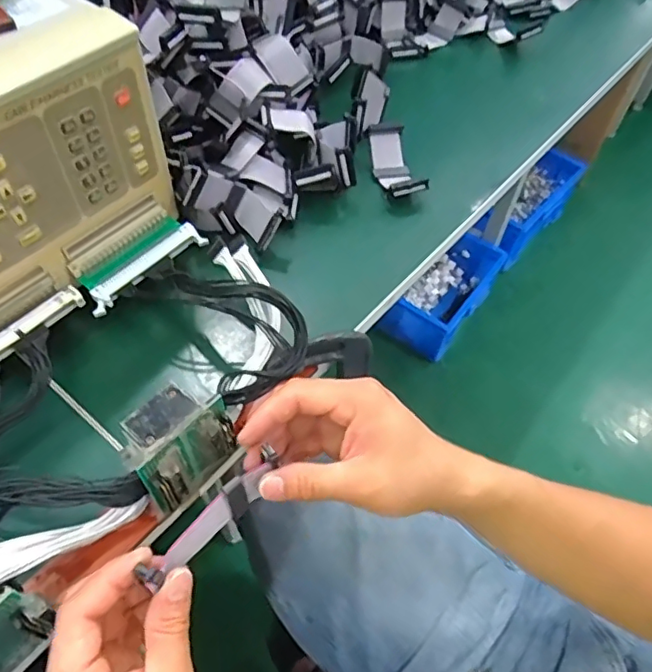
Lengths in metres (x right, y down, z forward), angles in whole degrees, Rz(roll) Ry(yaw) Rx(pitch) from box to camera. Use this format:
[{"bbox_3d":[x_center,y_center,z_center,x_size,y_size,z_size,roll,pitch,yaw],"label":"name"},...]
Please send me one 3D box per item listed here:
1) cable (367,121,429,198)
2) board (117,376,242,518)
[{"bbox_3d":[0.071,-0.175,0.562,0.036,0.035,0.082,-12,57,-12],"label":"cable"},{"bbox_3d":[-0.092,0.070,0.350,0.041,0.074,0.063,40,62,22],"label":"board"}]

